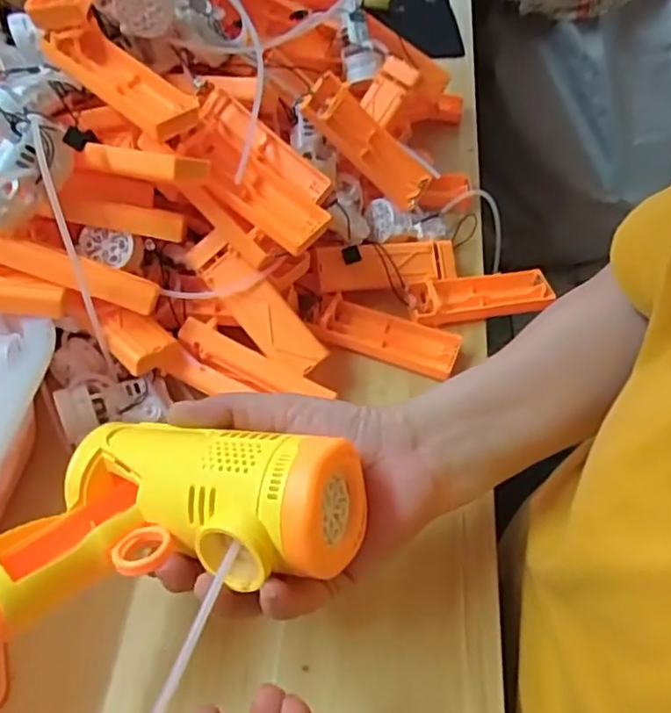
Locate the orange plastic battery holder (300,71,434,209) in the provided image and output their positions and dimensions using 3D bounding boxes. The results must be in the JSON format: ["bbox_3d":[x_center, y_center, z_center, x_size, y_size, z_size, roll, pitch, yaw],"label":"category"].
[{"bbox_3d":[0.023,-0.155,0.473,0.036,0.109,0.020,-59,30,-8],"label":"orange plastic battery holder"}]

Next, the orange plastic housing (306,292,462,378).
[{"bbox_3d":[0.036,-0.017,0.458,0.099,0.018,0.035,18,53,16],"label":"orange plastic housing"}]

